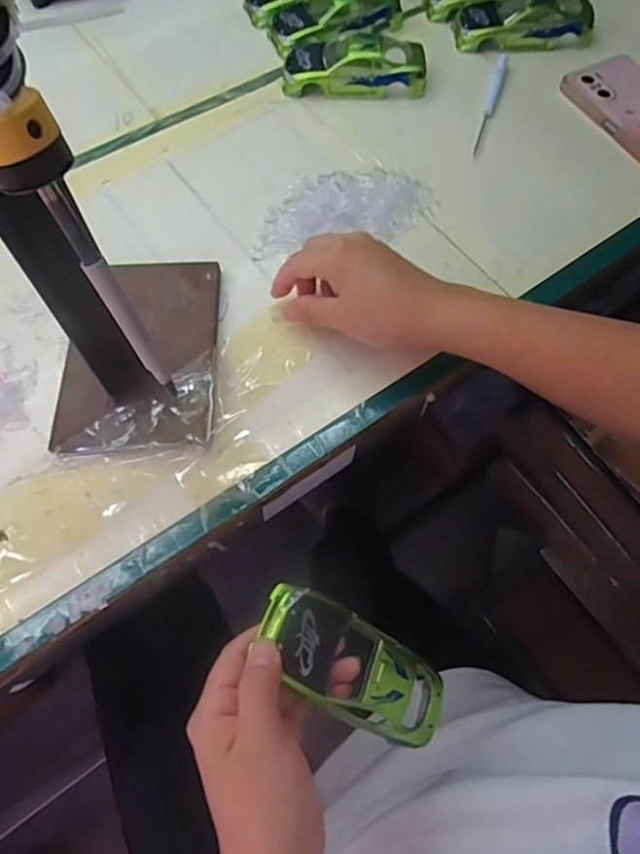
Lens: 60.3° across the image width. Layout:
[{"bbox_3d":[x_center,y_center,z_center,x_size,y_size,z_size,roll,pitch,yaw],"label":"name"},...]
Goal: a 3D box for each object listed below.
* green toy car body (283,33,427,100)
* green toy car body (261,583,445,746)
[{"bbox_3d":[0.032,-0.329,0.497,0.125,0.032,0.057,4,65,2],"label":"green toy car body"},{"bbox_3d":[0.024,0.138,0.311,0.128,0.026,0.051,40,68,-16],"label":"green toy car body"}]

